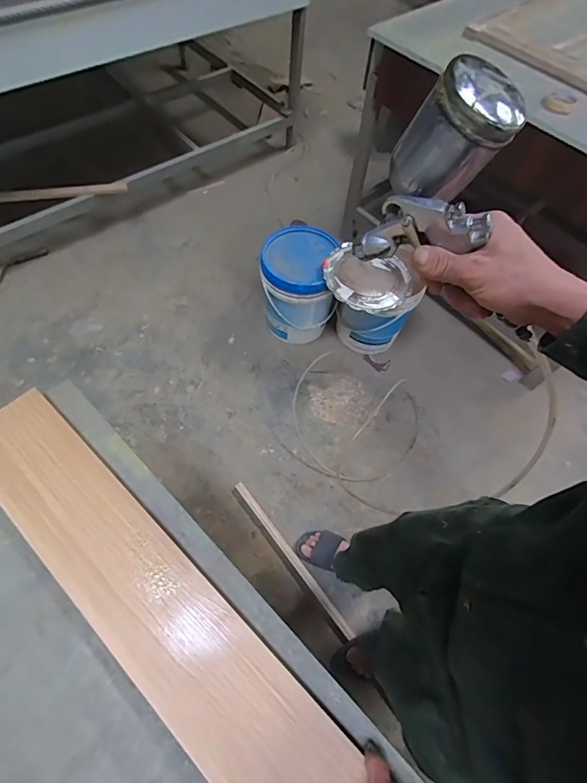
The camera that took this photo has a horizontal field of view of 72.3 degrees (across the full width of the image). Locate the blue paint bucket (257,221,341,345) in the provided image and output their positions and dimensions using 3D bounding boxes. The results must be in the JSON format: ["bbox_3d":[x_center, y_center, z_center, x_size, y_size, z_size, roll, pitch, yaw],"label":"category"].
[{"bbox_3d":[0.021,-0.403,1.579,0.284,0.359,0.296,1,60,-2],"label":"blue paint bucket"}]

